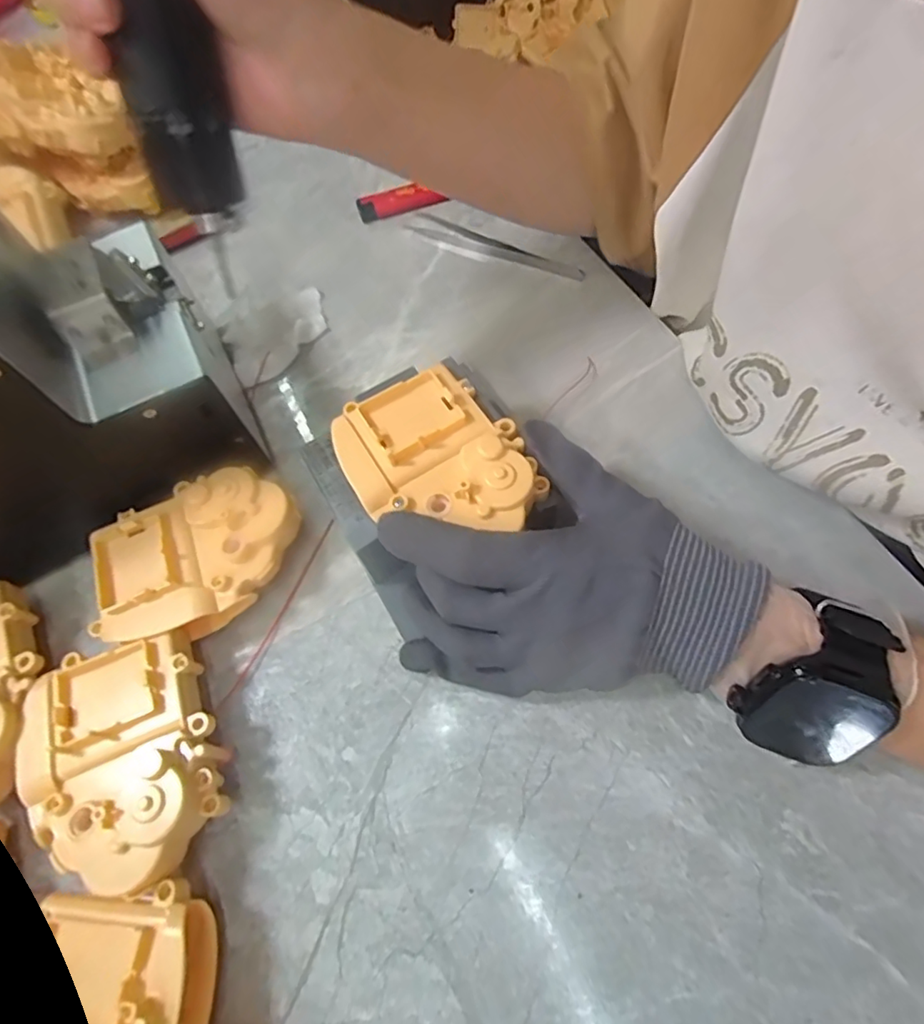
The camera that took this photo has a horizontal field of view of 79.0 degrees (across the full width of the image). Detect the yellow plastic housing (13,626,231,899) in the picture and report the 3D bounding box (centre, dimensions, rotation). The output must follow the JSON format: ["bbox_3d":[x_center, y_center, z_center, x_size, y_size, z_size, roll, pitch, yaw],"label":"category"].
[{"bbox_3d":[-0.143,0.104,0.239,0.078,0.037,0.100,-20,64,-5],"label":"yellow plastic housing"}]

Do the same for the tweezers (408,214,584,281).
[{"bbox_3d":[0.021,-0.179,0.382,0.128,0.004,0.021,25,69,16],"label":"tweezers"}]

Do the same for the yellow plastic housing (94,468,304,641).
[{"bbox_3d":[-0.128,0.021,0.278,0.100,0.037,0.075,-29,65,-9],"label":"yellow plastic housing"}]

